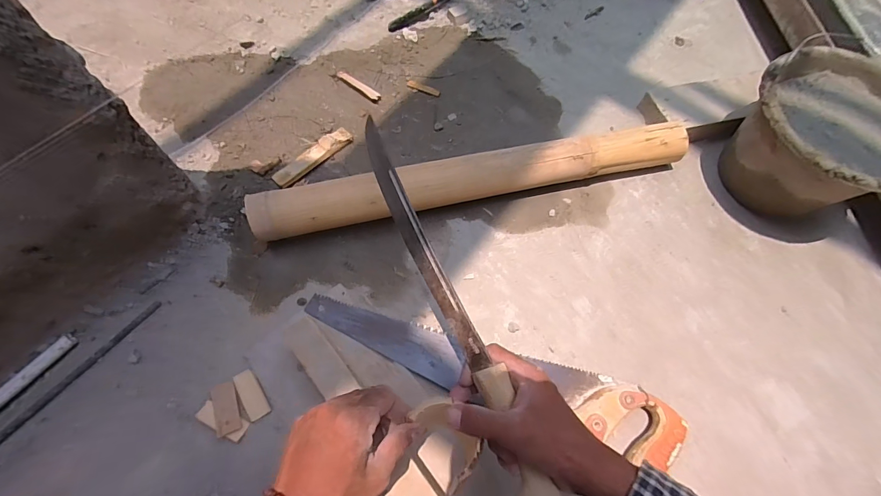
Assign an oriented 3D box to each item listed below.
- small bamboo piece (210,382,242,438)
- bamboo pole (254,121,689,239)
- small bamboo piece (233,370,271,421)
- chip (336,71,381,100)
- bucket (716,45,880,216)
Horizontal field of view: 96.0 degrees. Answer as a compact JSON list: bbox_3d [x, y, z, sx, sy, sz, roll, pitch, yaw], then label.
[{"bbox_3d":[-0.260,0.194,0.480,0.028,0.010,0.059,-19,68,-12],"label":"small bamboo piece"},{"bbox_3d":[0.065,-0.102,0.612,0.673,0.076,0.069,-12,67,-9],"label":"bamboo pole"},{"bbox_3d":[-0.234,0.181,0.492,0.024,0.007,0.060,-29,70,-16],"label":"small bamboo piece"},{"bbox_3d":[-0.148,-0.293,0.716,0.095,0.007,0.016,35,68,12],"label":"chip"},{"bbox_3d":[0.564,-0.152,0.612,0.237,0.162,0.231,-23,70,-13],"label":"bucket"}]

